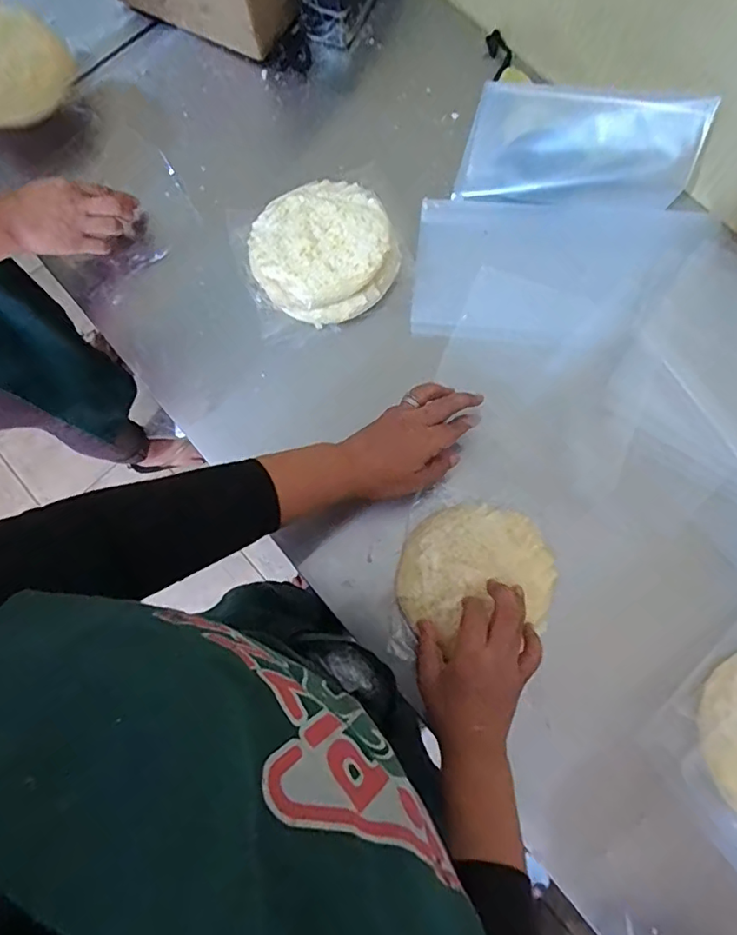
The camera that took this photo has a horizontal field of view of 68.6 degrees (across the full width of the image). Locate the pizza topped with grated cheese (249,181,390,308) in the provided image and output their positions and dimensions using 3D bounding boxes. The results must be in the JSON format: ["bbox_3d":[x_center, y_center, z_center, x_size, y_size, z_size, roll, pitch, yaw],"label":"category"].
[{"bbox_3d":[-0.052,-0.237,0.581,0.144,0.041,0.137,0,77,2],"label":"pizza topped with grated cheese"}]

